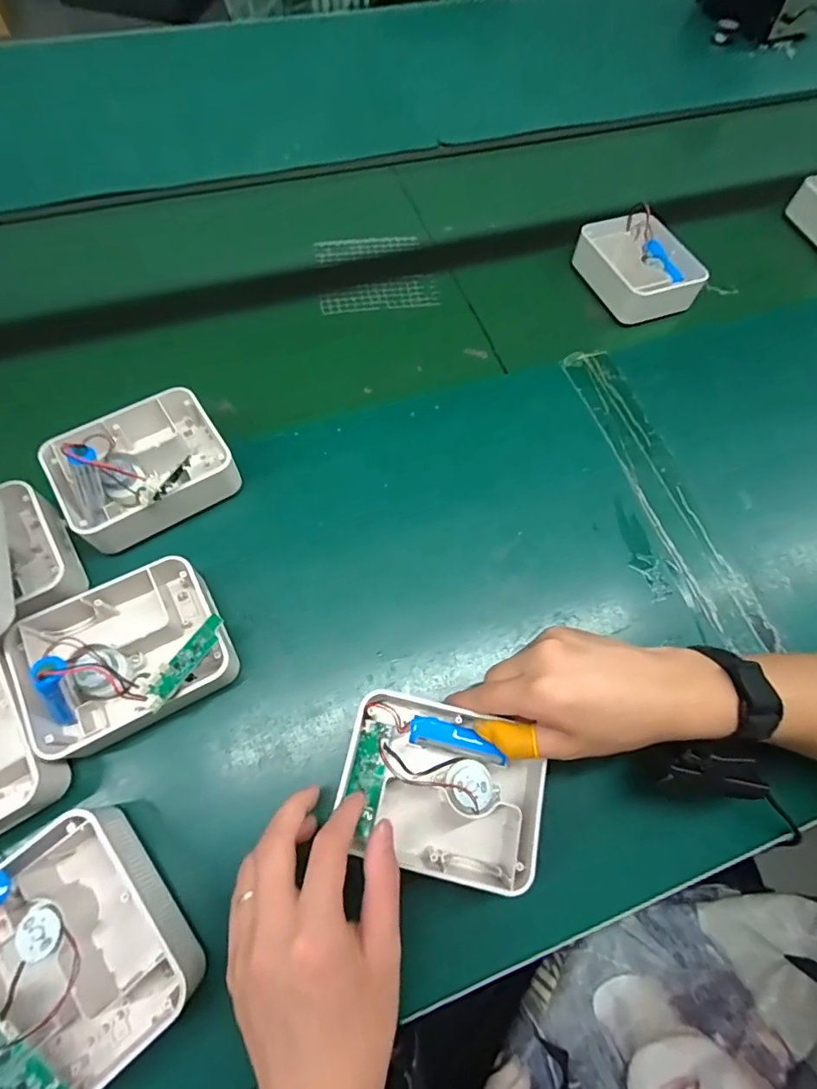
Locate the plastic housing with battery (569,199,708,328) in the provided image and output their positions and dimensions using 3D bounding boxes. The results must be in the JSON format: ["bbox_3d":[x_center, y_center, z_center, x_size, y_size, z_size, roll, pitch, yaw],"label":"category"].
[{"bbox_3d":[0.263,-0.322,0.583,0.097,0.047,0.136,-20,67,-13],"label":"plastic housing with battery"}]

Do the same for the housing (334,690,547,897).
[{"bbox_3d":[0.023,0.165,0.339,0.134,0.045,0.099,13,64,3],"label":"housing"}]

